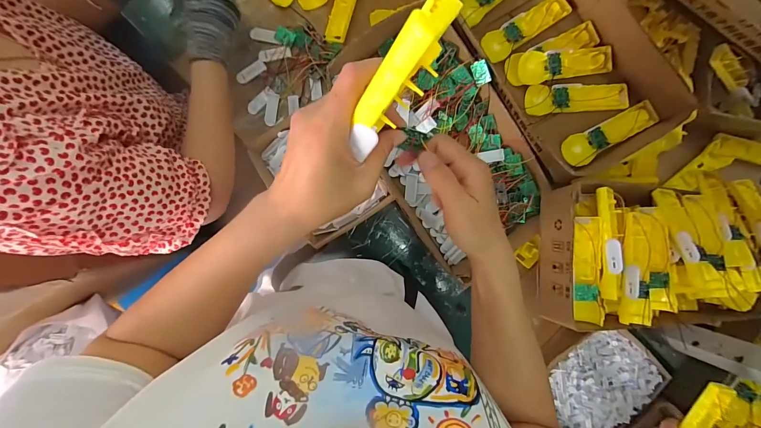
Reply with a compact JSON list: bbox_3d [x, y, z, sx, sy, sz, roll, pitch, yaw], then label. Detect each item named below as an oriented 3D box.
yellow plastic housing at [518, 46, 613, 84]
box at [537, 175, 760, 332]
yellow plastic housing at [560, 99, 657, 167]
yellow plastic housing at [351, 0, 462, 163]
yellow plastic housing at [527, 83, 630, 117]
[{"bbox_3d":[0.314,-0.252,0.578,0.159,0.031,0.045,-9,90,-3],"label":"yellow plastic housing"},{"bbox_3d":[0.465,0.060,0.563,0.388,0.128,0.241,2,89,-3],"label":"box"},{"bbox_3d":[0.381,-0.137,0.571,0.157,0.028,0.049,-31,91,-3],"label":"yellow plastic housing"},{"bbox_3d":[0.007,-0.076,0.212,0.021,0.112,0.037,36,51,-2],"label":"yellow plastic housing"},{"bbox_3d":[0.333,-0.196,0.583,0.158,0.036,0.052,-3,89,-3],"label":"yellow plastic housing"}]

